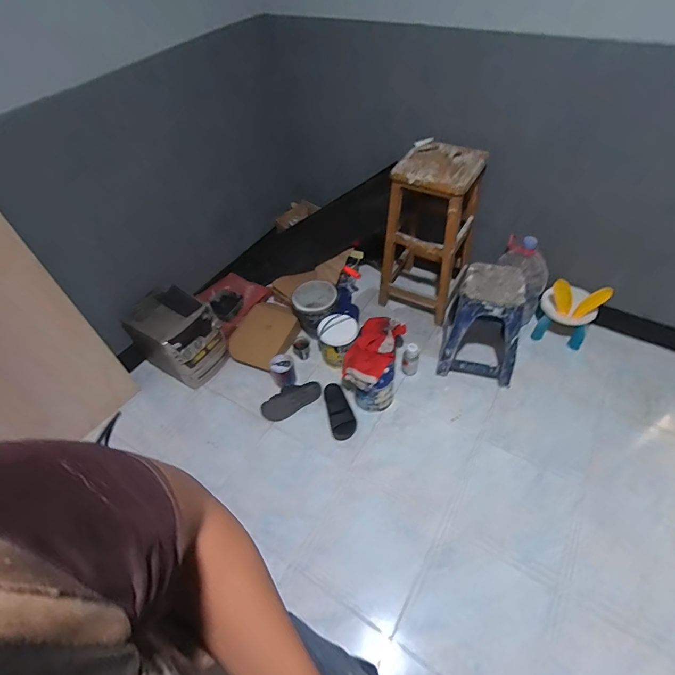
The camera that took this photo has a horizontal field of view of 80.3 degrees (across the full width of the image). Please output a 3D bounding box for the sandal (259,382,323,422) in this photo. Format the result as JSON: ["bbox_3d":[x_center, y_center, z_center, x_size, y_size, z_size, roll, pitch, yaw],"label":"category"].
[{"bbox_3d":[-0.209,0.286,1.831,0.277,0.058,0.118,-27,53,-16],"label":"sandal"}]

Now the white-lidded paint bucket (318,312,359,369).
[{"bbox_3d":[0.008,0.017,1.941,0.186,0.218,0.189,-3,50,4],"label":"white-lidded paint bucket"}]

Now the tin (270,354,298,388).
[{"bbox_3d":[-0.255,0.156,1.895,0.122,0.150,0.115,-3,50,4],"label":"tin"}]

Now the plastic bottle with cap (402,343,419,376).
[{"bbox_3d":[0.335,0.100,1.830,0.070,0.187,0.070,6,51,11],"label":"plastic bottle with cap"}]

